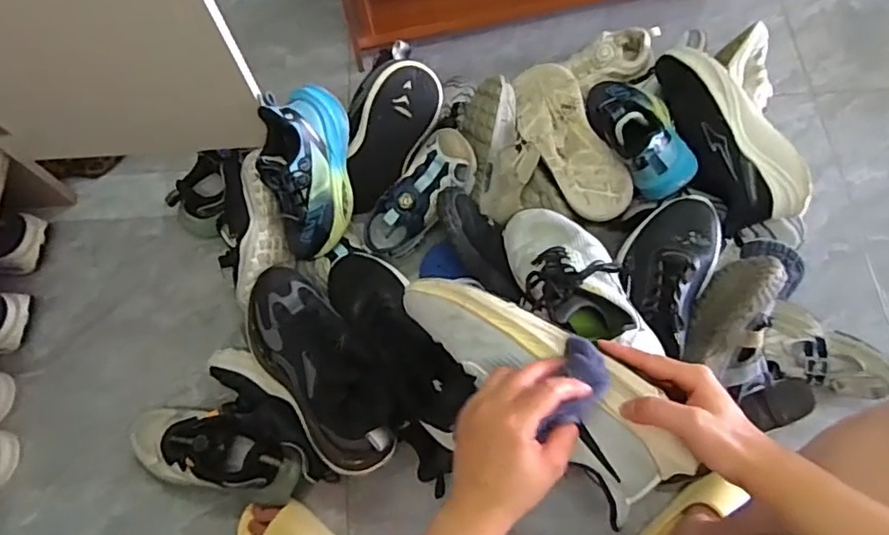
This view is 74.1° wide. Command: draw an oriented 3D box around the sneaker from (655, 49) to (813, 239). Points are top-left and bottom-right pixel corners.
[{"bbox_3d":[0.380,-0.187,0.812,0.083,0.093,0.285,-19,69,-6],"label":"sneaker"}]

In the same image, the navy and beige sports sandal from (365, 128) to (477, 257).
[{"bbox_3d":[-0.039,-0.105,0.863,0.211,0.075,0.089,-47,71,17],"label":"navy and beige sports sandal"}]

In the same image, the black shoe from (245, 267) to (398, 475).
[{"bbox_3d":[-0.156,0.115,0.723,0.115,0.077,0.275,-35,71,-11],"label":"black shoe"}]

